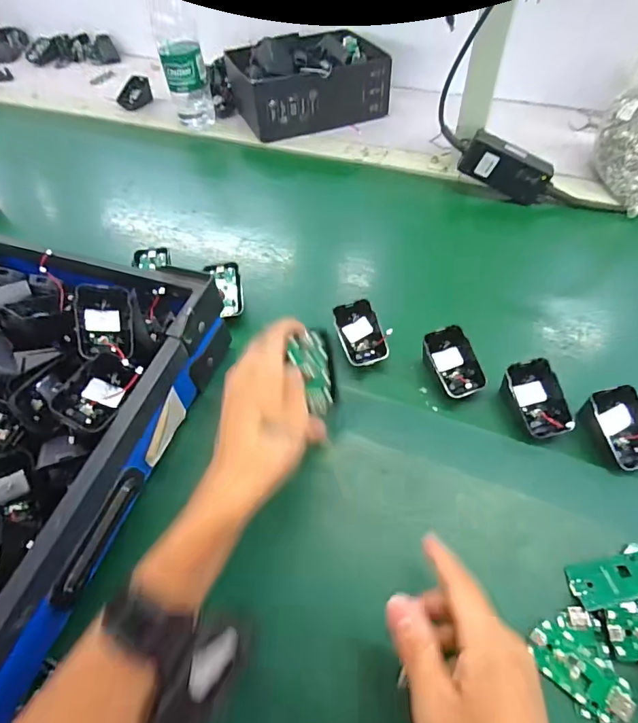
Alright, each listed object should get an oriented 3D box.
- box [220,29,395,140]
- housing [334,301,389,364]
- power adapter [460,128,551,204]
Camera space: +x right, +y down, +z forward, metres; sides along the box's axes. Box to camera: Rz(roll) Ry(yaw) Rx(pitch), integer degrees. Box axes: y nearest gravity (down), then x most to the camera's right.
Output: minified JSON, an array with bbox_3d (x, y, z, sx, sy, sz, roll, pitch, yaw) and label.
[{"bbox_3d":[-0.015,-0.480,0.754,0.248,0.087,0.153,-18,55,-10],"label":"box"},{"bbox_3d":[0.042,-0.029,0.454,0.042,0.030,0.061,-17,54,-9],"label":"housing"},{"bbox_3d":[0.248,-0.257,0.582,0.115,0.054,0.024,27,59,-3],"label":"power adapter"}]

